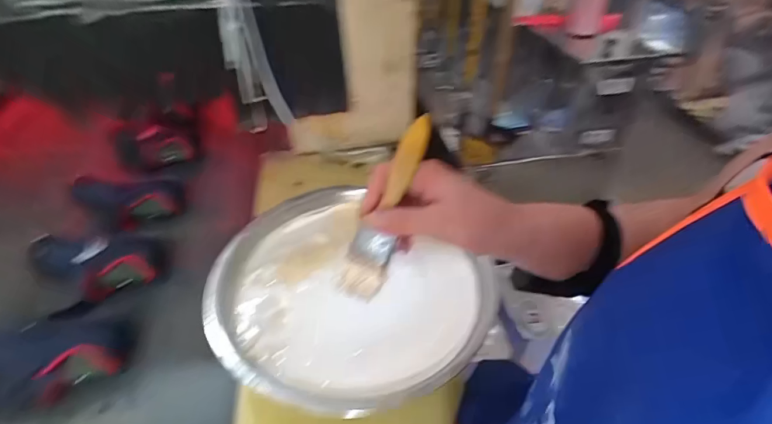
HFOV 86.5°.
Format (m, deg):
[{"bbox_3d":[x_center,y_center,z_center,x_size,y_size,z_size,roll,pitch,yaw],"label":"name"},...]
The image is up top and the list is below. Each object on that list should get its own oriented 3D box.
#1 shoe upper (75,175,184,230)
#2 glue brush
[{"bbox_3d":[-0.515,-0.019,0.807,0.212,0.059,0.102,-3,41,-4],"label":"shoe upper"},{"bbox_3d":[0.000,-0.005,0.337,0.035,0.021,0.154,21,90,22],"label":"glue brush"}]

